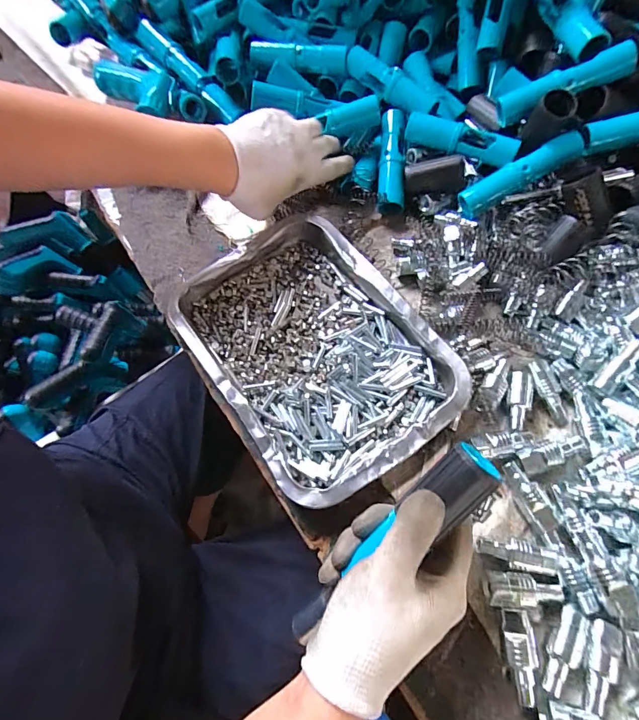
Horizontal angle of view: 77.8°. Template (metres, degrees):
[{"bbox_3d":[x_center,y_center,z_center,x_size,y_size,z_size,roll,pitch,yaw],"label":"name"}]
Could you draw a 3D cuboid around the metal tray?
[{"bbox_3d":[-0.009,-0.016,0.363,0.178,0.029,0.255,-34,66,-13],"label":"metal tray"}]

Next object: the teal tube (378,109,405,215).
[{"bbox_3d":[0.081,-0.227,0.446,0.028,0.029,0.115,2,81,4],"label":"teal tube"}]

